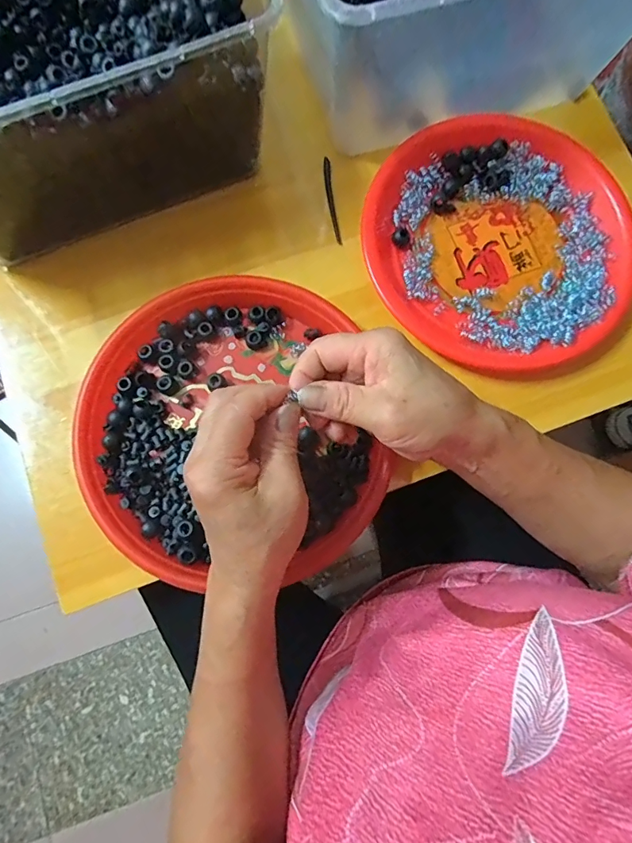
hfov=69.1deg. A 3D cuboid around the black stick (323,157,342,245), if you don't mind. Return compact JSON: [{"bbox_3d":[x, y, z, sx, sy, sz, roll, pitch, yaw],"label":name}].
[{"bbox_3d":[0.013,-0.198,0.410,0.008,0.008,0.084,-7,78,0],"label":"black stick"}]

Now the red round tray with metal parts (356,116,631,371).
[{"bbox_3d":[0.155,-0.154,0.389,0.222,0.028,0.209,0,78,1],"label":"red round tray with metal parts"}]

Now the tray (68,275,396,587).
[{"bbox_3d":[-0.067,0.006,0.355,0.222,0.031,0.228,0,79,-1],"label":"tray"}]

